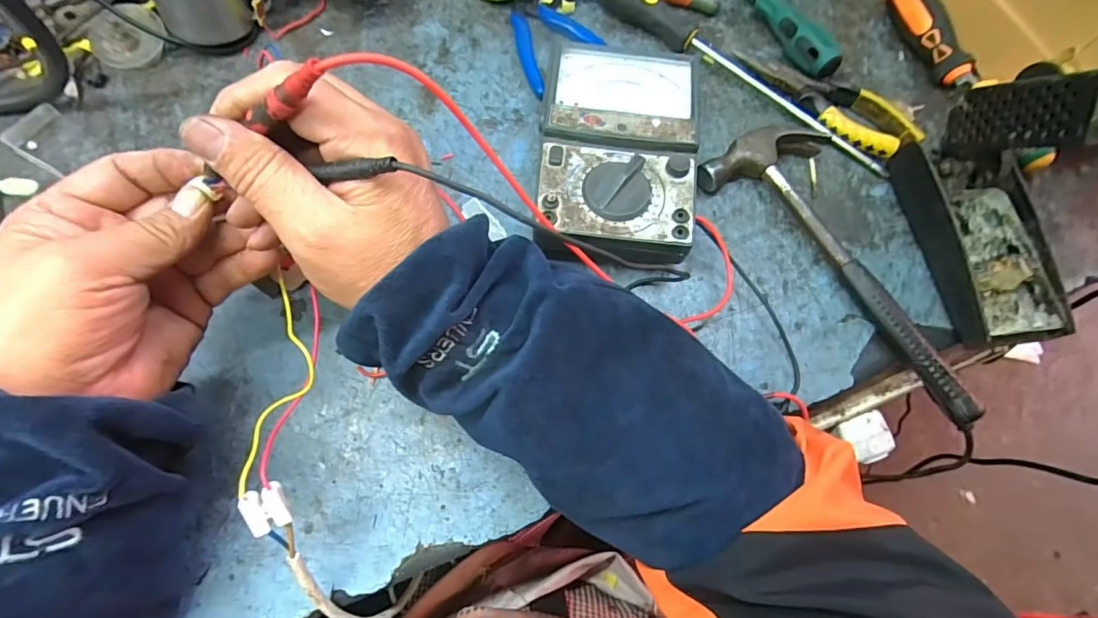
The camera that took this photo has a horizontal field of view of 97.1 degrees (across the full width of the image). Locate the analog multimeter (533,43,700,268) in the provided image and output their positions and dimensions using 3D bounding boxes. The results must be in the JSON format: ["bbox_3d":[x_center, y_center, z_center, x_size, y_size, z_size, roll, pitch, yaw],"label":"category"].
[{"bbox_3d":[0.050,-0.114,0.363,0.111,0.050,0.175,2,70,-2],"label":"analog multimeter"}]

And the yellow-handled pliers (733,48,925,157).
[{"bbox_3d":[0.230,-0.174,0.409,0.154,0.020,0.046,30,72,8],"label":"yellow-handled pliers"}]

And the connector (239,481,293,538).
[{"bbox_3d":[-0.141,0.101,0.243,0.018,0.013,0.022,-24,93,-27],"label":"connector"}]

